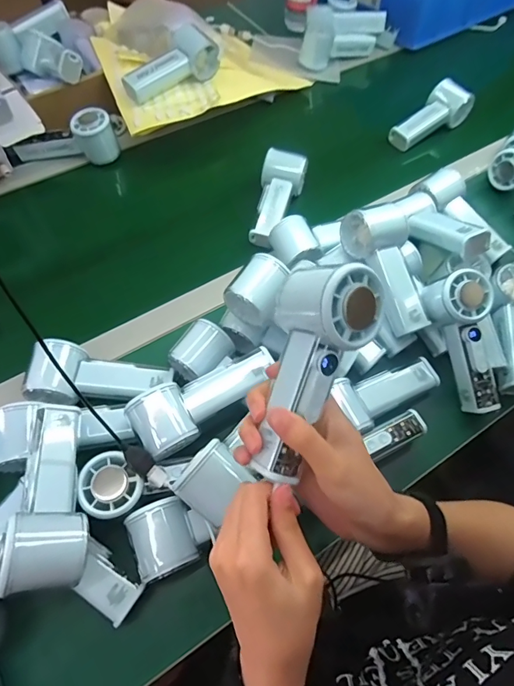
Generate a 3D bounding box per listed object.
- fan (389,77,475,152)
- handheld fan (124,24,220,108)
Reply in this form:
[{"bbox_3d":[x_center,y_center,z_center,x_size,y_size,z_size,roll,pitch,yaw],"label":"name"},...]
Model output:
[{"bbox_3d":[0.289,-0.372,0.698,0.074,0.050,0.139,39,67,18],"label":"fan"},{"bbox_3d":[-0.137,-0.426,0.647,0.155,0.042,0.073,-35,67,-18],"label":"handheld fan"}]

